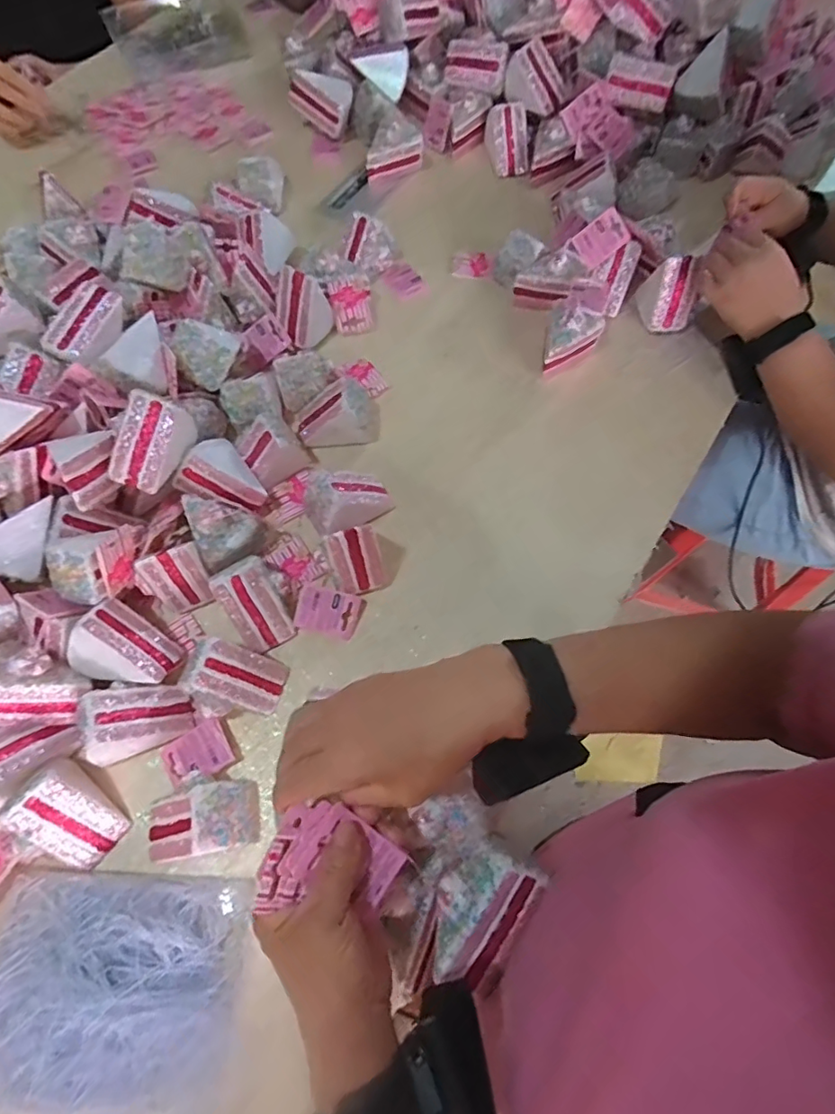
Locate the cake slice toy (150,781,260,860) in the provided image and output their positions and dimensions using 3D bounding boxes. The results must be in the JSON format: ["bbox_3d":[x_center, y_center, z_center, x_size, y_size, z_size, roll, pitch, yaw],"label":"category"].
[{"bbox_3d":[-0.188,0.221,0.460,0.095,0.048,0.057,-9,67,-4],"label":"cake slice toy"}]

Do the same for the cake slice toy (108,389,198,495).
[{"bbox_3d":[-0.263,-0.112,0.535,0.050,0.053,0.084,20,68,8],"label":"cake slice toy"}]

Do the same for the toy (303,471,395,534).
[{"bbox_3d":[-0.074,-0.061,0.589,0.091,0.061,0.060,-22,68,-9],"label":"toy"}]

